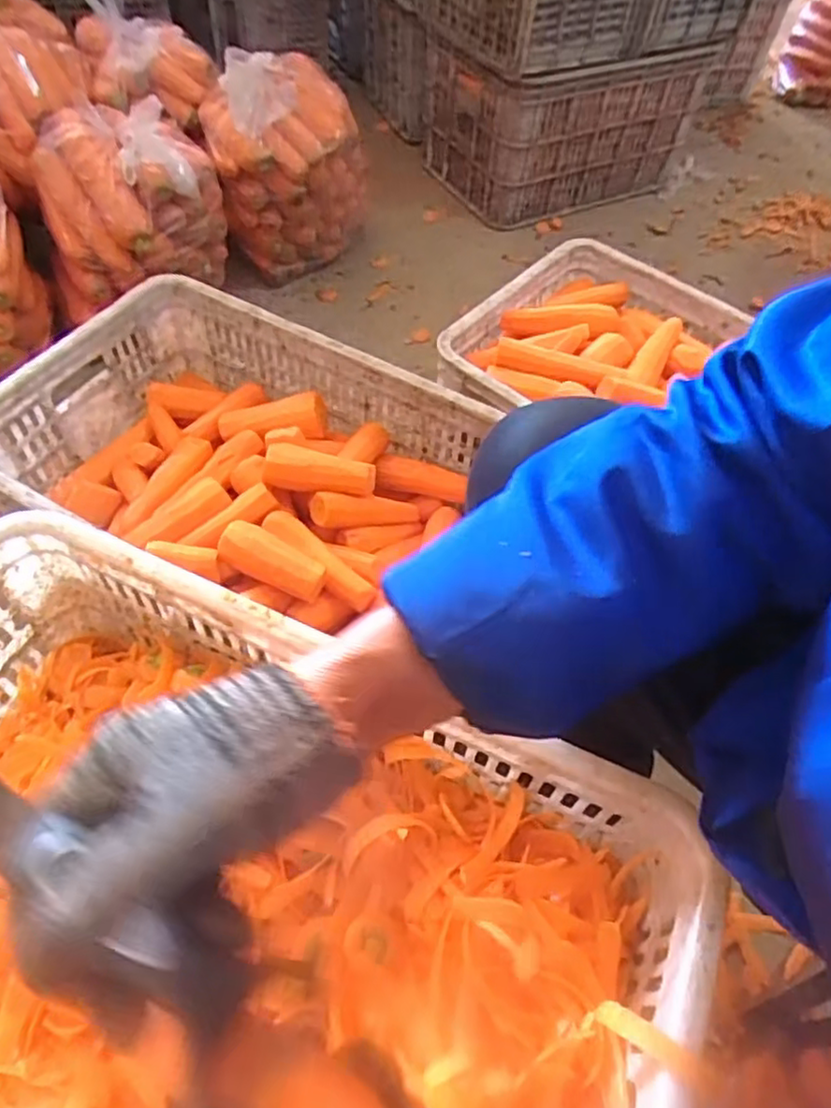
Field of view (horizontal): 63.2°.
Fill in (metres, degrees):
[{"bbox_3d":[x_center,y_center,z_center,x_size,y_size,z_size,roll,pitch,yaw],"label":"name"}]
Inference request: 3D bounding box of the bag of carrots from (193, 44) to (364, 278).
[{"bbox_3d":[-0.229,-0.699,1.231,0.276,0.330,0.233,-2,56,-7],"label":"bag of carrots"}]

